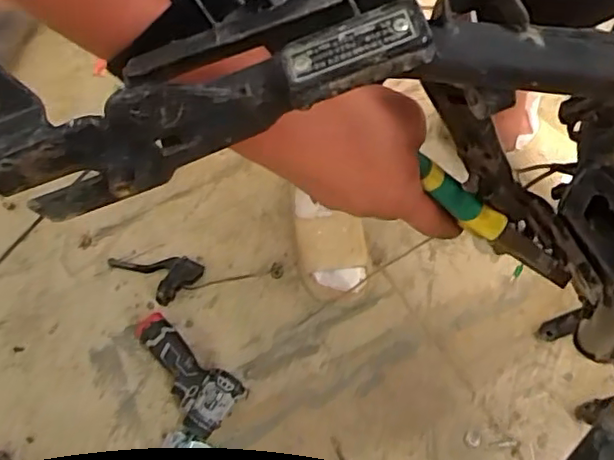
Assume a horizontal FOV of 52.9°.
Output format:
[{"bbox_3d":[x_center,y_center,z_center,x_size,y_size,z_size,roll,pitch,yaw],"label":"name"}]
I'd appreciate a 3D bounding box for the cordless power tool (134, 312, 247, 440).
[{"bbox_3d":[-0.202,0.227,0.980,0.198,0.054,0.103,40,77,14],"label":"cordless power tool"}]

